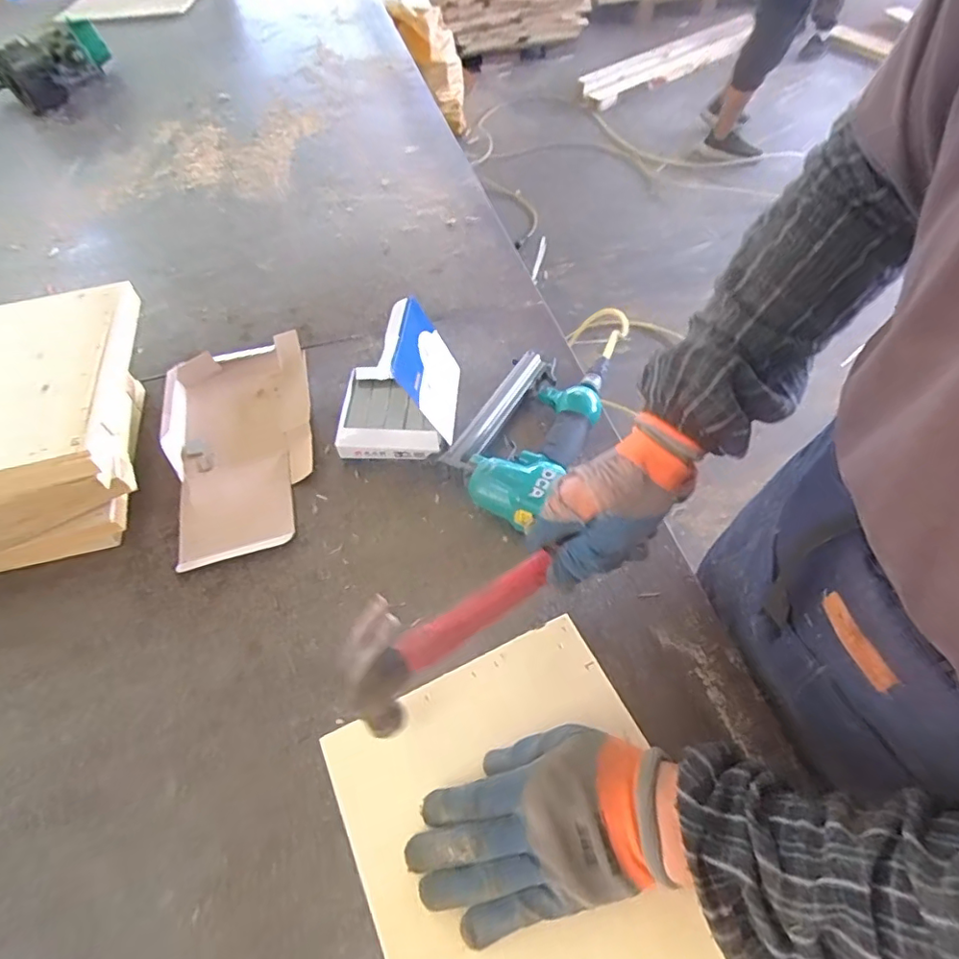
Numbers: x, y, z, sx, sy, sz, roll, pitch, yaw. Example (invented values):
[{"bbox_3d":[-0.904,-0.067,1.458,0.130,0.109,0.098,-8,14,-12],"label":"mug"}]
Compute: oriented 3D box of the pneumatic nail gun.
[{"bbox_3d":[0.059,-0.065,0.631,0.142,0.054,0.251,21,58,18],"label":"pneumatic nail gun"}]

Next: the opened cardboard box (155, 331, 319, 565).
[{"bbox_3d":[-0.285,-0.046,0.655,0.171,0.031,0.298,-13,55,-5],"label":"opened cardboard box"}]

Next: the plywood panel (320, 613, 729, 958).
[{"bbox_3d":[0.040,0.268,0.393,0.222,0.015,0.299,-23,56,-13],"label":"plywood panel"}]

